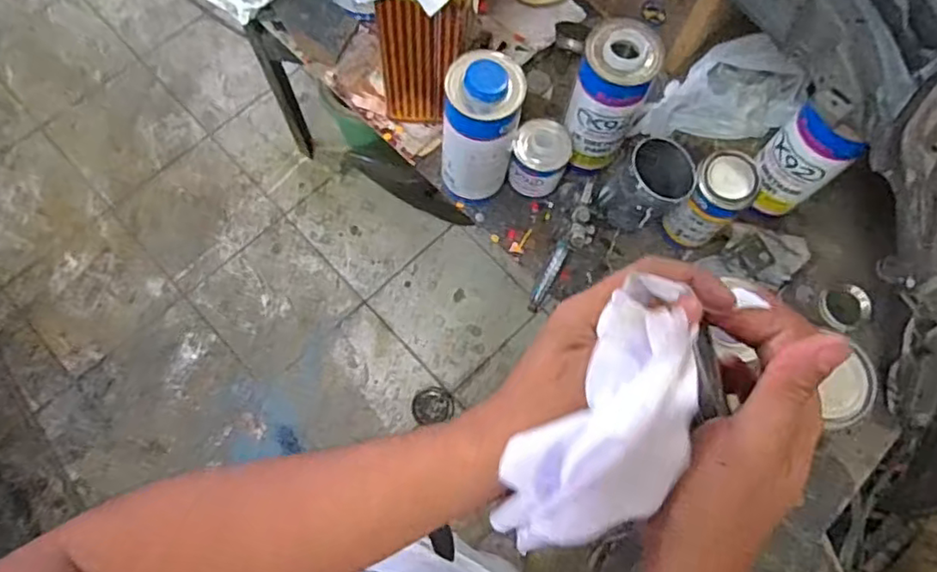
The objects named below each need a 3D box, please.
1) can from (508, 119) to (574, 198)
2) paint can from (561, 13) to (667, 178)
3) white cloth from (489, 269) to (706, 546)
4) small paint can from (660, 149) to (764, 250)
[{"bbox_3d":[0.089,-0.159,0.773,0.065,0.073,0.068,1,74,-2],"label":"can"},{"bbox_3d":[0.162,-0.213,0.733,0.079,0.189,0.085,1,74,-2],"label":"paint can"},{"bbox_3d":[0.062,0.056,0.261,0.056,0.051,0.129,31,92,9],"label":"white cloth"},{"bbox_3d":[0.287,-0.098,0.743,0.066,0.131,0.073,32,75,7],"label":"small paint can"}]

